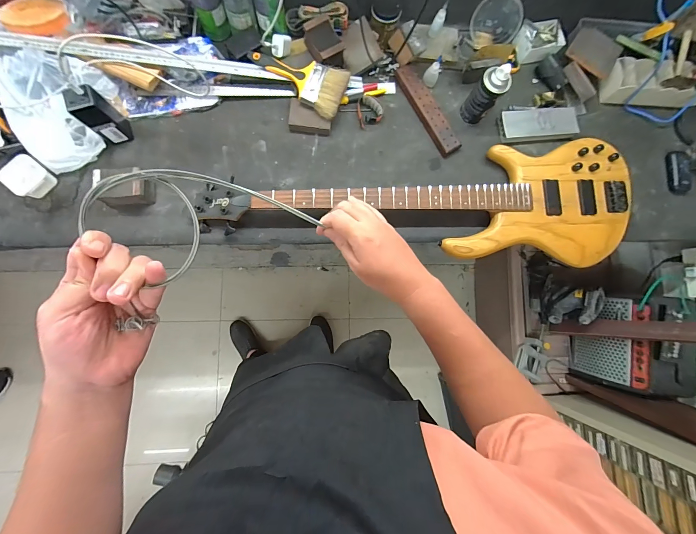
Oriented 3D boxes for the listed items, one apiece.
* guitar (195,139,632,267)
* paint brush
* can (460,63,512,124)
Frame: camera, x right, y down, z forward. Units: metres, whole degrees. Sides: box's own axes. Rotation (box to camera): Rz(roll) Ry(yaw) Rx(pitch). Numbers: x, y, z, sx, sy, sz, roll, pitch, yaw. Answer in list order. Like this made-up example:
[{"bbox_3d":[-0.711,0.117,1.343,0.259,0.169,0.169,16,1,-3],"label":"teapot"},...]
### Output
[{"bbox_3d":[0.167,-0.163,0.713,1.050,0.054,0.292,0,83,-5],"label":"guitar"},{"bbox_3d":[-0.110,-0.452,0.711,0.227,0.022,0.111,30,82,-1],"label":"paint brush"},{"bbox_3d":[0.323,-0.404,0.700,0.067,0.133,0.052,35,82,0],"label":"can"}]

